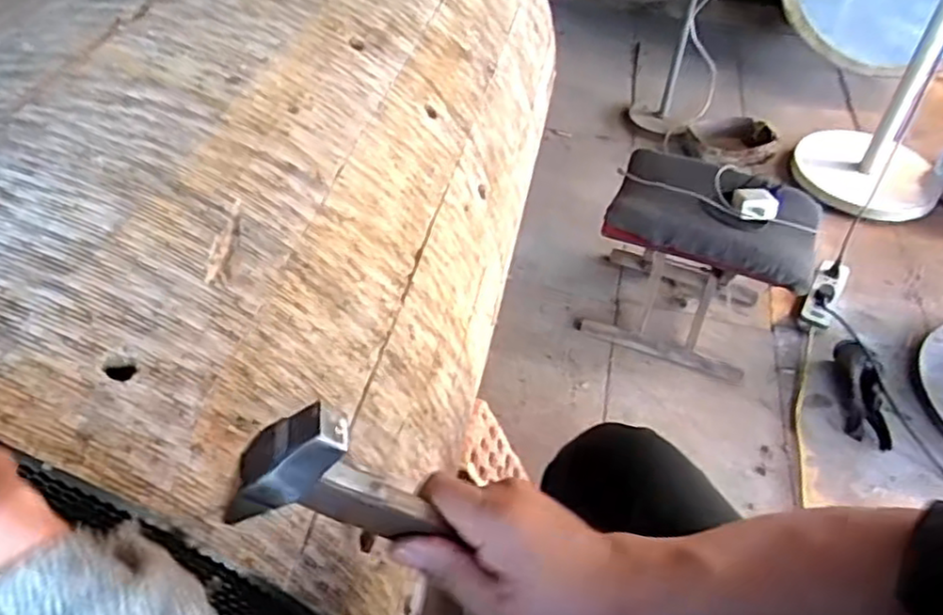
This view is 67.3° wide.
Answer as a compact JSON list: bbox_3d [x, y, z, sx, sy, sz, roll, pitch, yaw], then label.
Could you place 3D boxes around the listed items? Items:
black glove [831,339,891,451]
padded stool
[{"bbox_3d":[0.665,0.143,1.222,0.064,0.065,0.203,4,60,-3],"label":"black glove"},{"bbox_3d":[0.395,-0.078,1.249,0.321,0.288,0.243,18,50,14],"label":"padded stool"}]

